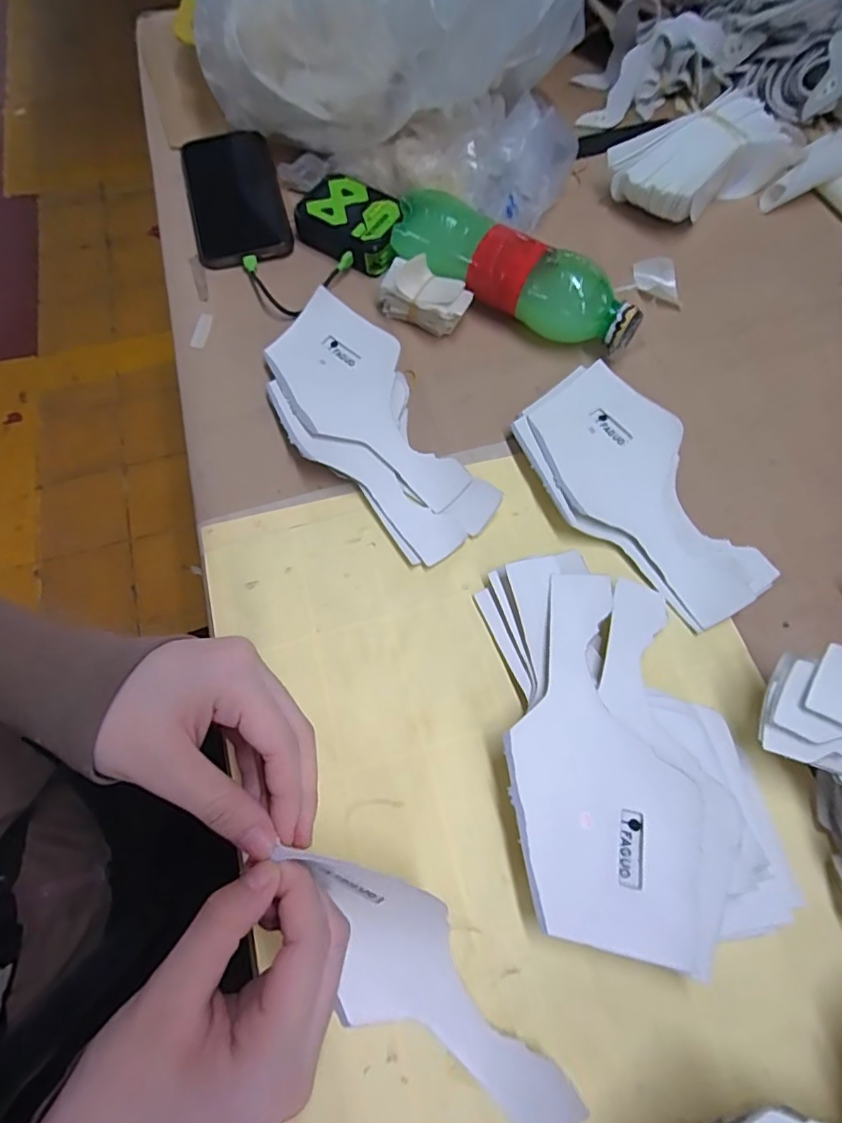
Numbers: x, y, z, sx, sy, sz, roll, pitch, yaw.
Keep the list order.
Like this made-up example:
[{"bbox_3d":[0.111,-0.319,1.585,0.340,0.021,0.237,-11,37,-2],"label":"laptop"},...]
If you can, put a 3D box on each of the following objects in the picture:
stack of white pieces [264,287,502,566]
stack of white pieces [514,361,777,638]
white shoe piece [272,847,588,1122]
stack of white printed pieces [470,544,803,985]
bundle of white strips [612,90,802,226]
[{"bbox_3d":[-0.041,-0.097,0.386,0.098,0.025,0.221,-28,70,-11],"label":"stack of white pieces"},{"bbox_3d":[0.150,-0.051,0.368,0.106,0.020,0.193,-36,71,-14],"label":"stack of white pieces"},{"bbox_3d":[-0.003,0.197,0.244,0.064,0.047,0.173,-40,91,-15],"label":"white shoe piece"},{"bbox_3d":[0.107,0.094,0.299,0.125,0.033,0.210,-10,67,-4],"label":"stack of white printed pieces"},{"bbox_3d":[0.249,-0.351,0.475,0.165,0.053,0.084,-26,69,-10],"label":"bundle of white strips"}]

